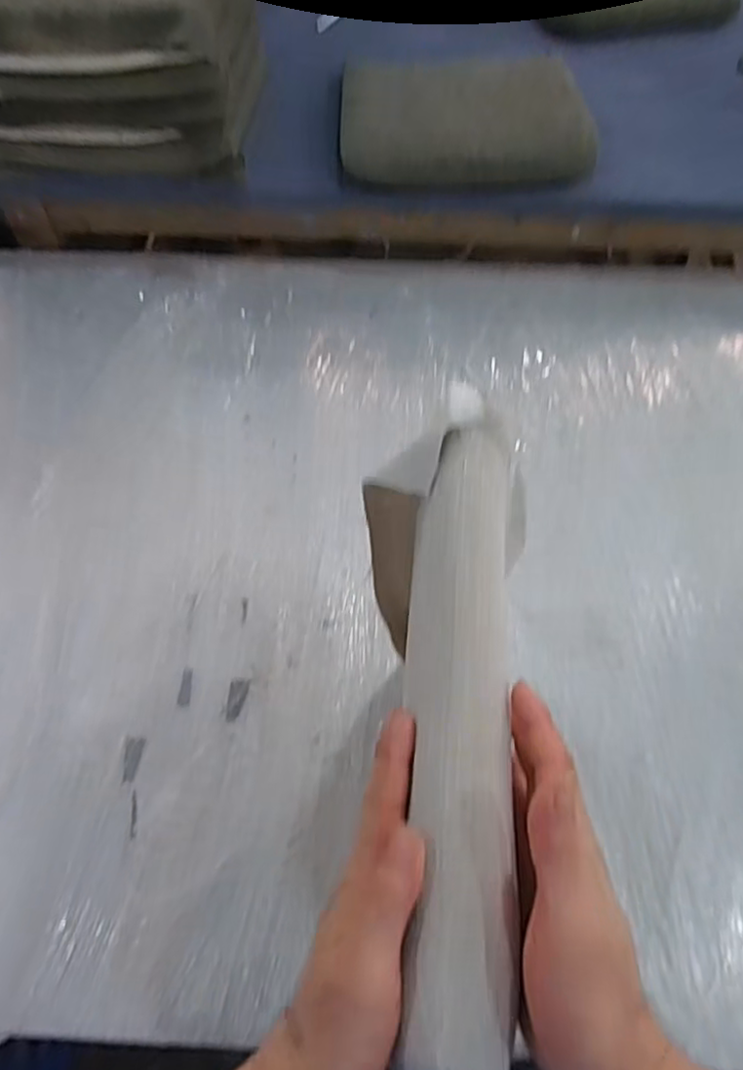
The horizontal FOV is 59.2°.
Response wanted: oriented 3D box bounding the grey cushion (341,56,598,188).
[{"bbox_3d":[0.157,-0.751,1.177,0.436,0.106,0.321,-6,58,-3],"label":"grey cushion"}]

